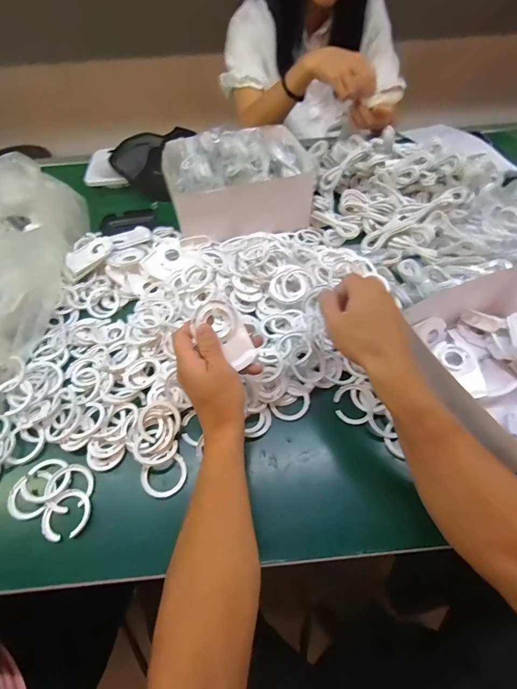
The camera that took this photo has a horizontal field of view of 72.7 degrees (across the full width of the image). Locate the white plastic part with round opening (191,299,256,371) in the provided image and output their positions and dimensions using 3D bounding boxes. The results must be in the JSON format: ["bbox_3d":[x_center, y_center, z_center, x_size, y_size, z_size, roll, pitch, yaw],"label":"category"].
[{"bbox_3d":[-0.036,-0.014,0.401,0.043,0.014,0.081,-40,97,-24],"label":"white plastic part with round opening"}]

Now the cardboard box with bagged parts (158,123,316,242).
[{"bbox_3d":[-0.036,-0.311,0.664,0.258,0.131,0.209,-15,54,-9],"label":"cardboard box with bagged parts"}]

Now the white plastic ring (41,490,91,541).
[{"bbox_3d":[-0.215,0.188,0.390,0.051,0.010,0.050,1,53,-2],"label":"white plastic ring"}]

